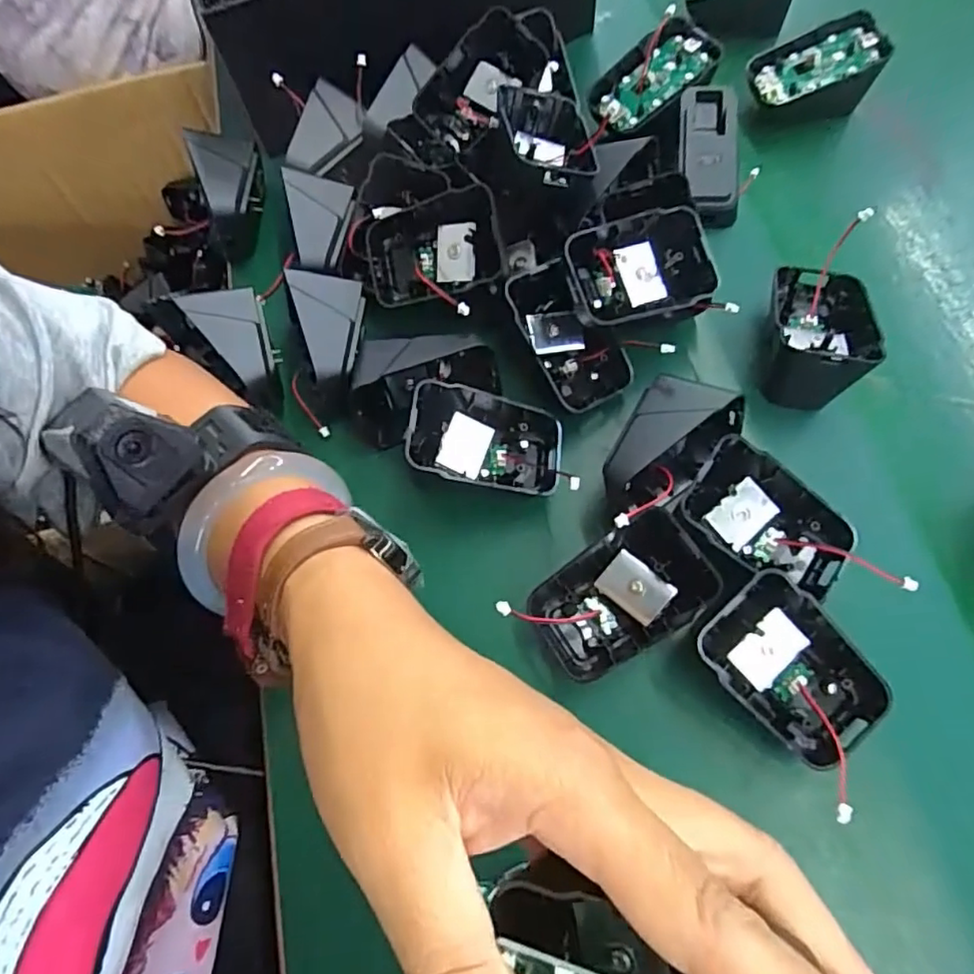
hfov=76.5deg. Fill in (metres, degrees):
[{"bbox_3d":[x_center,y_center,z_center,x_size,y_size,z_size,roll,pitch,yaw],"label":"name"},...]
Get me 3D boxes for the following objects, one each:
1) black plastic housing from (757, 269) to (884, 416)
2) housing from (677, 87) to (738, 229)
[{"bbox_3d":[0.156,-0.075,0.294,0.043,0.043,0.067,15,70,8],"label":"black plastic housing"},{"bbox_3d":[0.118,-0.178,0.332,0.030,0.019,0.070,-6,91,0],"label":"housing"}]

